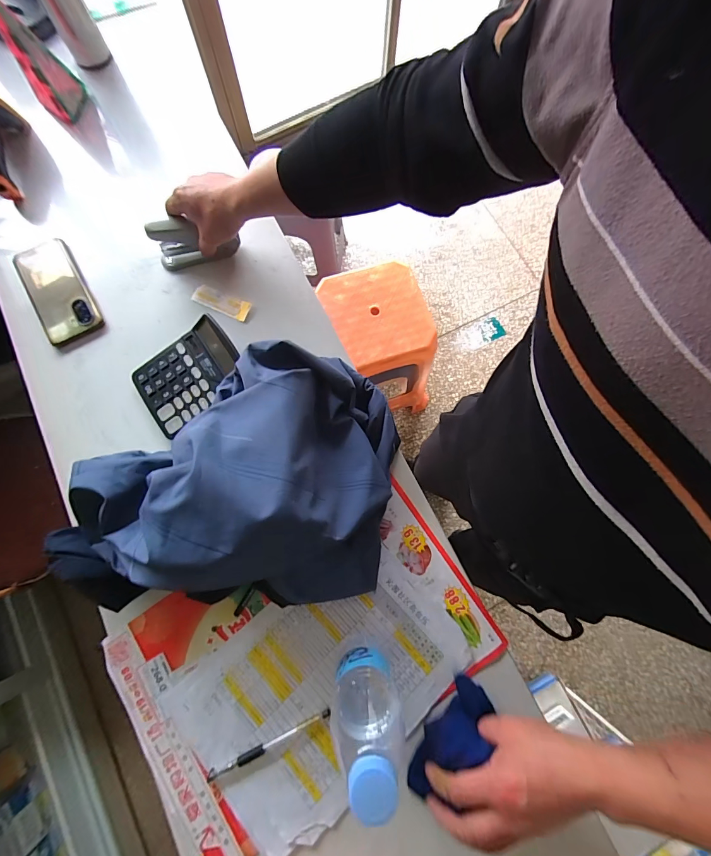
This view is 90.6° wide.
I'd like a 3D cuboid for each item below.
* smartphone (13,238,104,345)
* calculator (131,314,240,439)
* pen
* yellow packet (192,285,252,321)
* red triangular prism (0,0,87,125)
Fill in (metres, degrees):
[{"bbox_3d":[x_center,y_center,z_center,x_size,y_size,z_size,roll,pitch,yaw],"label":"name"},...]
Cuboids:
[{"bbox_3d":[-0.442,-0.207,0.518,0.078,0.013,0.176,-30,79,-8],"label":"smartphone"},{"bbox_3d":[-0.226,-0.070,0.479,0.139,0.034,0.107,-36,80,-9],"label":"calculator"},{"bbox_3d":[-0.097,0.360,0.400,0.147,0.006,0.011,-25,78,-7],"label":"pen"},{"bbox_3d":[-0.199,-0.186,0.525,0.087,0.009,0.028,21,77,4],"label":"yellow packet"},{"bbox_3d":[-0.491,-0.563,0.545,0.044,0.128,0.057,15,77,2],"label":"red triangular prism"}]

